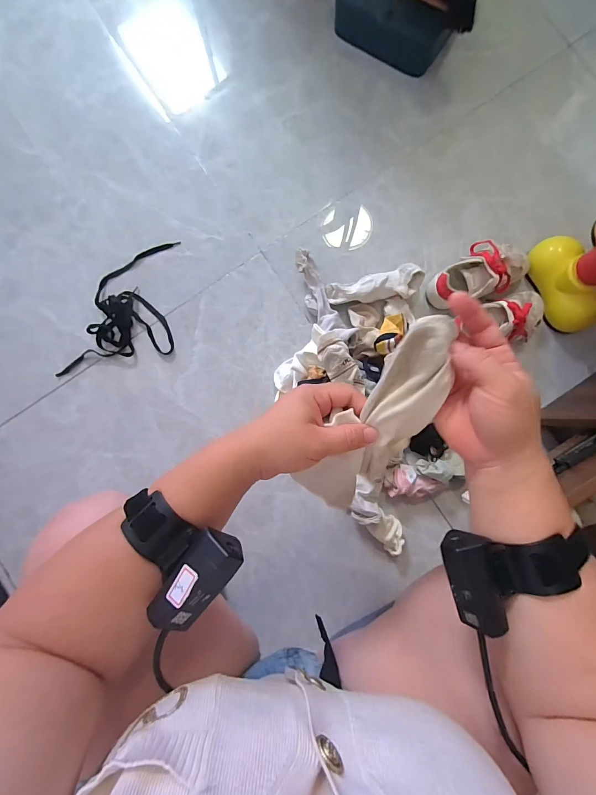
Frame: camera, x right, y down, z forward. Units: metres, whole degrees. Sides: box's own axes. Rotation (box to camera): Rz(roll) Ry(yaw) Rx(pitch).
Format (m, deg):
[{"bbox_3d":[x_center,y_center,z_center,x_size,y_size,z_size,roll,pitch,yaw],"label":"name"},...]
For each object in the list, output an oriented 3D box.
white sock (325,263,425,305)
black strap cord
[{"bbox_3d":[0.153,-0.217,0.670,0.187,0.059,0.062,-9,86,0],"label":"white sock"},{"bbox_3d":[-0.384,-0.193,0.705,0.275,0.017,0.233,-11,86,0],"label":"black strap cord"}]

